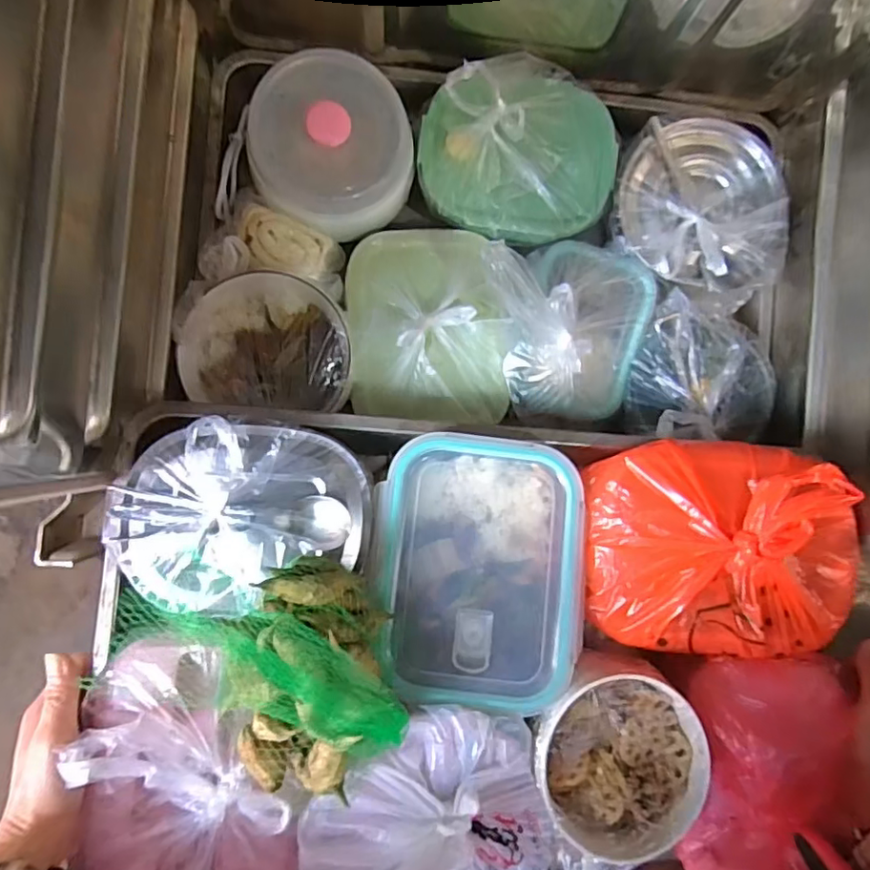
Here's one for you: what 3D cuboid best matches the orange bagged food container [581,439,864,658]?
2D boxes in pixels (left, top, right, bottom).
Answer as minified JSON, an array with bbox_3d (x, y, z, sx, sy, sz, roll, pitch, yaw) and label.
[{"bbox_3d":[0.223,0.086,0.415,0.207,0.057,0.157,3,90,-4],"label":"orange bagged food container"}]

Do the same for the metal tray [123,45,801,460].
[{"bbox_3d":[0.066,-0.174,0.520,0.596,0.104,0.406,5,89,-4],"label":"metal tray"}]

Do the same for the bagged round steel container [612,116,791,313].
[{"bbox_3d":[0.261,-0.216,0.548,0.166,0.061,0.169,0,90,-4],"label":"bagged round steel container"}]

